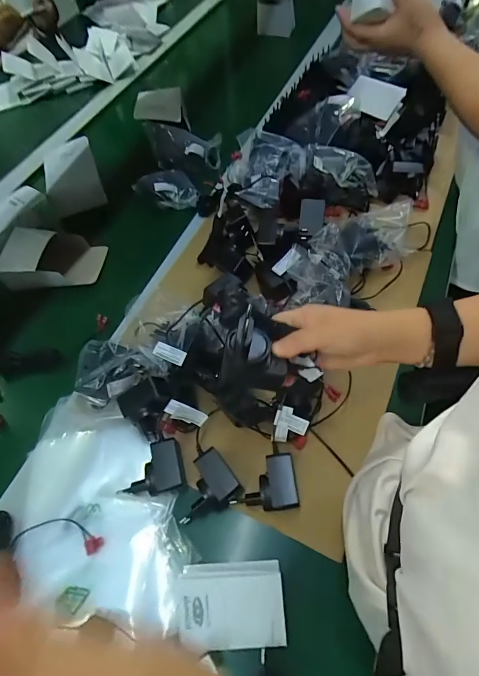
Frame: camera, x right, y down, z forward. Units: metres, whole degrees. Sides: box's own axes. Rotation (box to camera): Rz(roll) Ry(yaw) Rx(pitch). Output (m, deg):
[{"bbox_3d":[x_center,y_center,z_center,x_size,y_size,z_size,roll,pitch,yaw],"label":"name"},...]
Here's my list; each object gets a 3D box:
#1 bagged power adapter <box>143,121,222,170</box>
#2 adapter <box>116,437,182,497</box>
[{"bbox_3d":[-0.123,-0.393,0.781,0.165,0.074,0.073,16,60,12],"label":"bagged power adapter"},{"bbox_3d":[-0.103,0.158,0.449,0.073,0.035,0.060,-15,59,-7],"label":"adapter"}]

